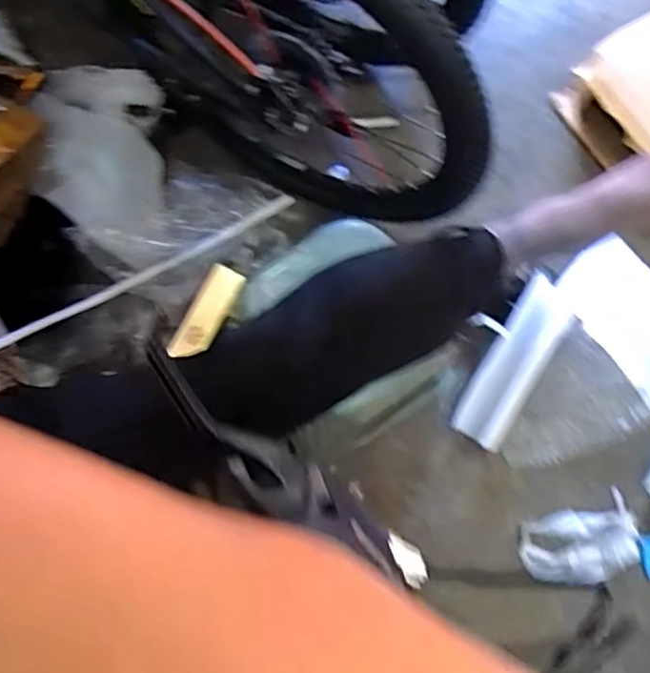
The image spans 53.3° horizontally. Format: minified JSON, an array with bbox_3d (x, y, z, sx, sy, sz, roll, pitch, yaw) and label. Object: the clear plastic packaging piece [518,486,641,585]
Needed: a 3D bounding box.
[{"bbox_3d":[0.368,0.303,0.945,0.175,0.042,0.106,-16,75,-6],"label":"clear plastic packaging piece"}]

